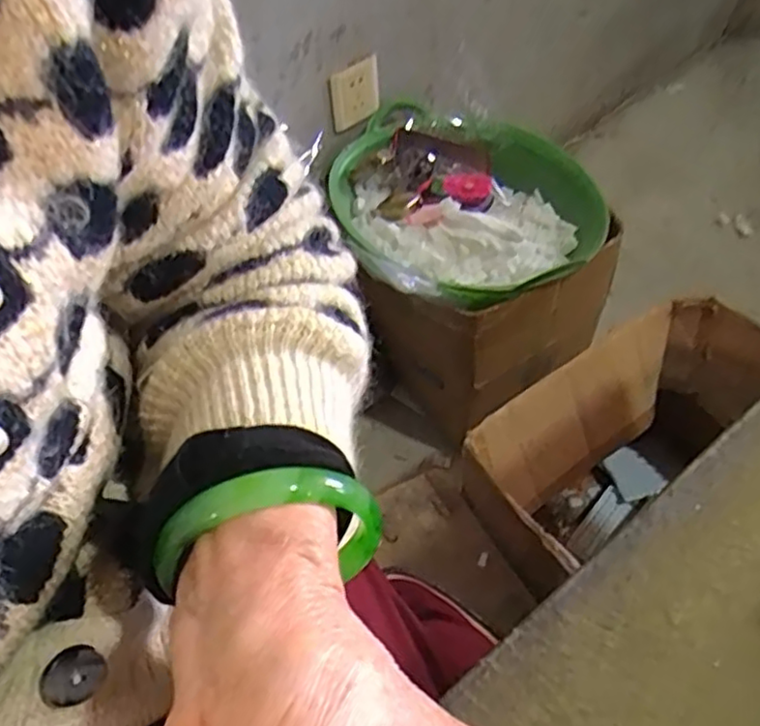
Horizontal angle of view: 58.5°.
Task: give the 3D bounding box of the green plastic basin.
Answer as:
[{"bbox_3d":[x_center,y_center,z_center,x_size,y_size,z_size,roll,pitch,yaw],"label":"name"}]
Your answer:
[{"bbox_3d":[0.116,-0.230,0.992,0.366,0.107,0.399,-1,53,1],"label":"green plastic basin"}]

